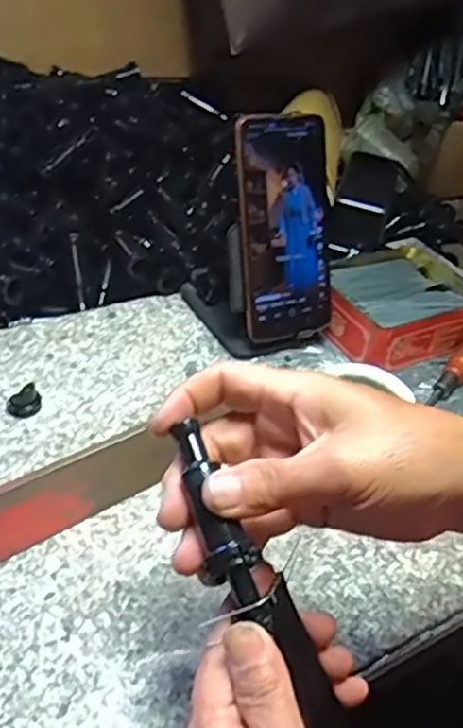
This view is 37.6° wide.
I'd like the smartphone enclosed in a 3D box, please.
[{"bbox_3d":[0.042,-0.103,0.524,0.079,0.166,0.009,-10,17,-26],"label":"smartphone"}]

